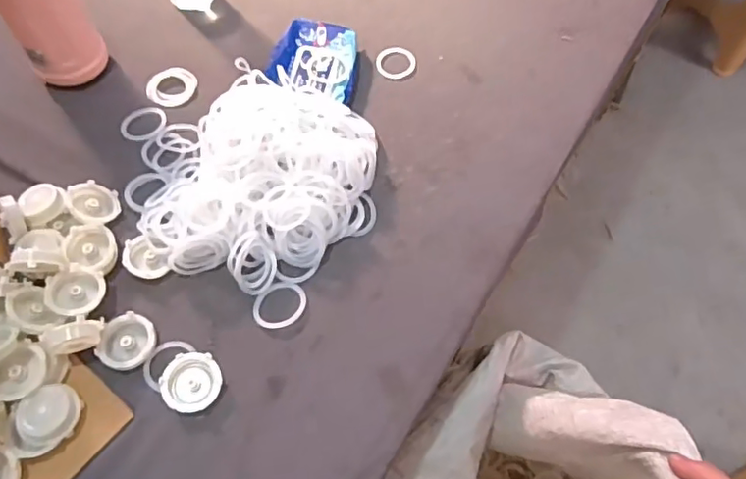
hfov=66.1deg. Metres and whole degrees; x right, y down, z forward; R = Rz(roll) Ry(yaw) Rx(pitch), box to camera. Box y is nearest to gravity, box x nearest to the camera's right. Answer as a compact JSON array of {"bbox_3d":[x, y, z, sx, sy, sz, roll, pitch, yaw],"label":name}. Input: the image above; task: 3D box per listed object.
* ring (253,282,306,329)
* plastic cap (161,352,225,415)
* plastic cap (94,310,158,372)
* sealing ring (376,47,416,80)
[{"bbox_3d":[-0.104,0.073,0.641,0.058,0.004,0.053,1,61,-3],"label":"ring"},{"bbox_3d":[-0.184,0.146,0.585,0.057,0.016,0.057,1,61,-3],"label":"plastic cap"},{"bbox_3d":[-0.260,0.109,0.608,0.054,0.020,0.057,1,61,-3],"label":"plastic cap"},{"bbox_3d":[0.034,-0.258,0.835,0.056,0.005,0.063,15,61,5],"label":"sealing ring"}]

